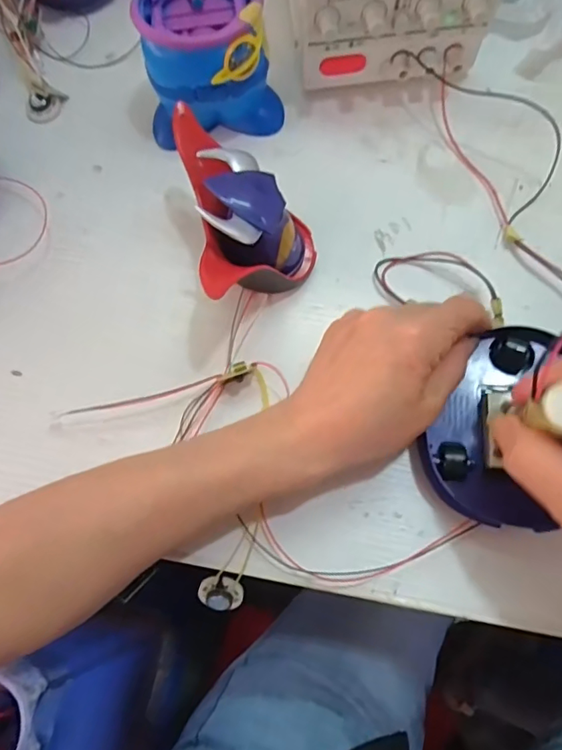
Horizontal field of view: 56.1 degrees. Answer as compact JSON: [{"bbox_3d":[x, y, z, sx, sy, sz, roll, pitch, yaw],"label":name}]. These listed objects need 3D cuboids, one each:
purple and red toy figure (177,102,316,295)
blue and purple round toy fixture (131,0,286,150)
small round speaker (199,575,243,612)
[{"bbox_3d":[-0.017,-0.097,0.322,0.069,0.080,0.124,-12,72,-1],"label":"purple and red toy figure"},{"bbox_3d":[-0.047,-0.212,0.362,0.091,0.077,0.086,-8,72,0],"label":"blue and purple round toy fixture"},{"bbox_3d":[-0.035,0.127,0.311,0.024,0.008,0.023,-15,103,-1],"label":"small round speaker"}]

